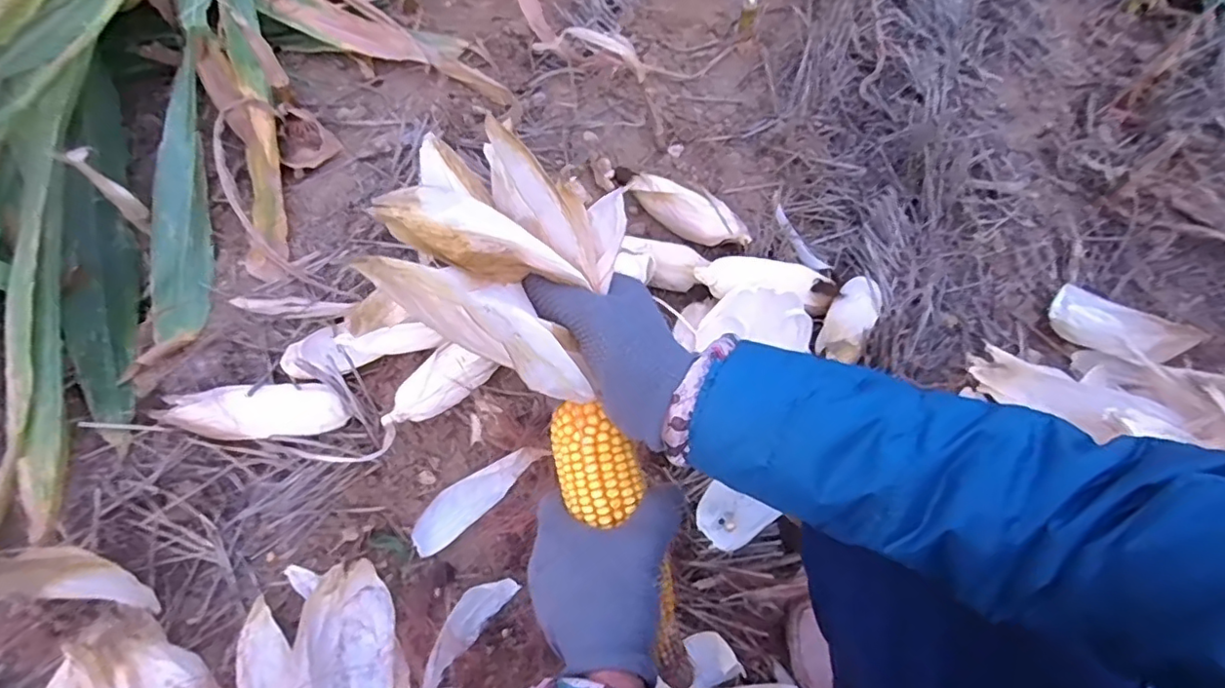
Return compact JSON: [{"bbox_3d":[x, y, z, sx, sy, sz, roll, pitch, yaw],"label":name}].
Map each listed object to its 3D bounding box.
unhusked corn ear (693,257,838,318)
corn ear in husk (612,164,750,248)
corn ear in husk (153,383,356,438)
[{"bbox_3d":[0.209,-0.086,0.808,0.212,0.045,0.061,7,58,-19],"label":"unhusked corn ear"},{"bbox_3d":[0.110,-0.218,0.924,0.067,0.058,0.276,-39,55,-20],"label":"corn ear in husk"},{"bbox_3d":[-0.440,0.082,0.726,0.215,0.043,0.060,0,59,-18],"label":"corn ear in husk"}]

